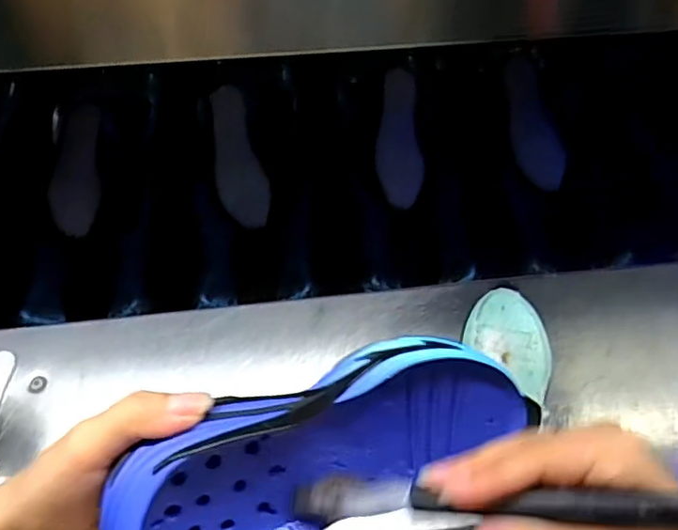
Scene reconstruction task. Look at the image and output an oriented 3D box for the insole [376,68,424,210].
[{"bbox_3d":[0.078,-0.164,0.758,0.057,0.013,0.182,1,81,-1],"label":"insole"}]

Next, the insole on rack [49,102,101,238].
[{"bbox_3d":[-0.315,-0.115,0.707,0.055,0.009,0.181,-8,63,-4],"label":"insole on rack"}]

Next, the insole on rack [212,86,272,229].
[{"bbox_3d":[-0.126,-0.134,0.734,0.058,0.009,0.181,-11,79,-7],"label":"insole on rack"}]

